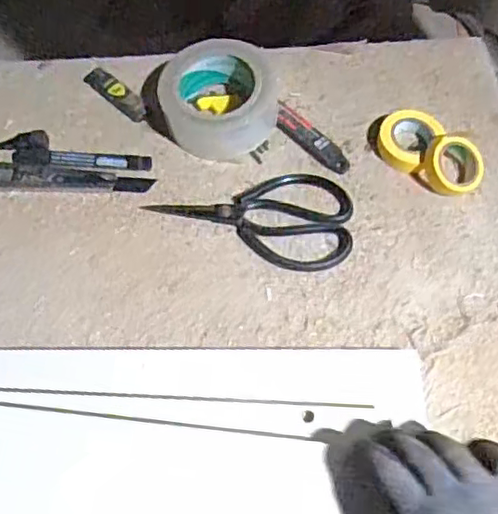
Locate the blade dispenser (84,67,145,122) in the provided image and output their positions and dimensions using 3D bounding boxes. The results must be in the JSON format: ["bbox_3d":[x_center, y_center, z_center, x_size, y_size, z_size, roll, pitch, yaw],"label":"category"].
[{"bbox_3d":[-0.137,-0.170,0.639,0.084,0.006,0.023,41,71,16],"label":"blade dispenser"}]

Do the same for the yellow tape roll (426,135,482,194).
[{"bbox_3d":[0.195,-0.089,0.592,0.053,0.015,0.054,-14,102,-11],"label":"yellow tape roll"}]

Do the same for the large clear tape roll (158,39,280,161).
[{"bbox_3d":[-0.024,-0.164,0.615,0.110,0.044,0.123,27,68,11],"label":"large clear tape roll"}]

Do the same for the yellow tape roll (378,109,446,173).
[{"bbox_3d":[0.155,-0.116,0.609,0.056,0.024,0.057,0,66,-1],"label":"yellow tape roll"}]

